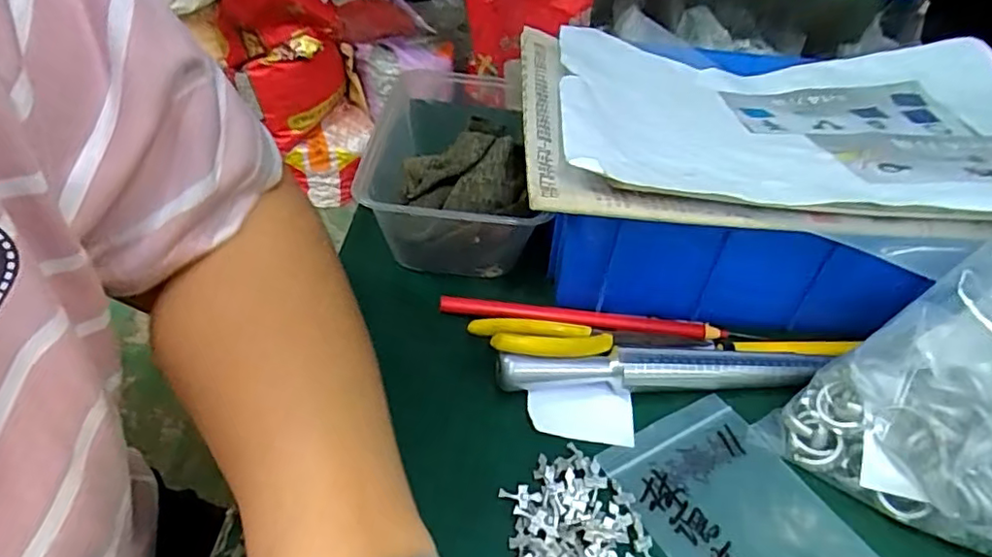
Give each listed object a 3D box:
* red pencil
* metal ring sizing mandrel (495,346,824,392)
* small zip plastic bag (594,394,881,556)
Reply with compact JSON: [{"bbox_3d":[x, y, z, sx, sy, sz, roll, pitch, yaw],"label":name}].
[{"bbox_3d":[0.048,0.022,0.338,0.158,0.007,0.010,7,44,1],"label":"red pencil"},{"bbox_3d":[0.084,0.048,0.308,0.165,0.020,0.016,-1,44,-7],"label":"metal ring sizing mandrel"},{"bbox_3d":[0.112,0.110,0.260,0.080,0.004,0.123,-19,49,-24],"label":"small zip plastic bag"}]

